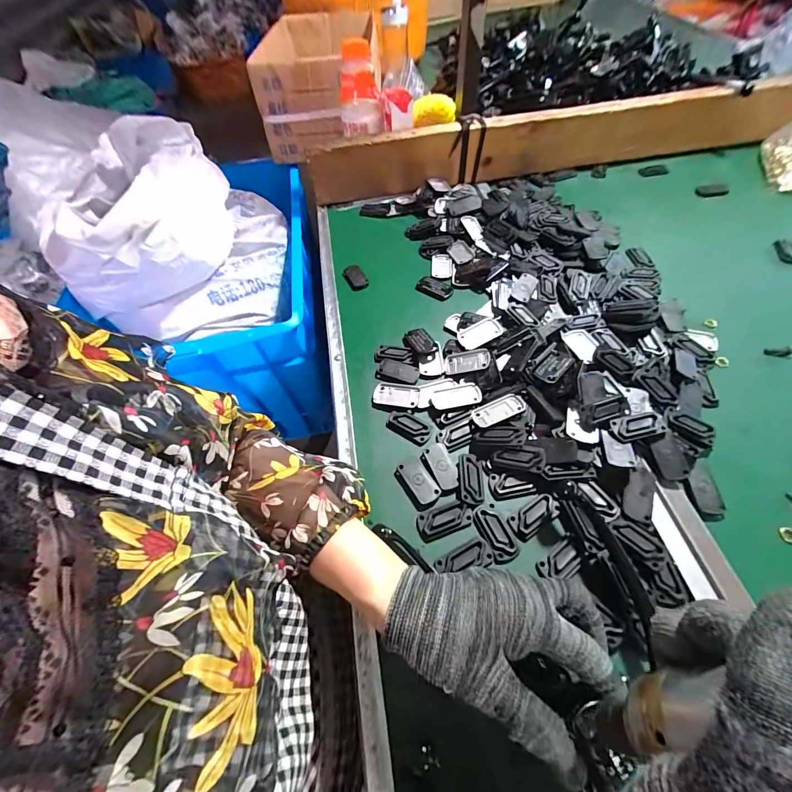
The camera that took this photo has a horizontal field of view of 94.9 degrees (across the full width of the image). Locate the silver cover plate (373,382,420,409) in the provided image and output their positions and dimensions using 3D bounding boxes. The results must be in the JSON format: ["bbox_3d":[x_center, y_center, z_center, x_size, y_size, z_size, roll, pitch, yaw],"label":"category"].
[{"bbox_3d":[0.000,-0.001,0.401,0.051,0.004,0.028,13,59,13],"label":"silver cover plate"}]

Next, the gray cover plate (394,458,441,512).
[{"bbox_3d":[0.021,0.082,0.345,0.030,0.004,0.047,-28,59,-13],"label":"gray cover plate"}]

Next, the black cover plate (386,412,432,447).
[{"bbox_3d":[0.014,0.033,0.382,0.048,0.005,0.025,29,64,21],"label":"black cover plate"}]

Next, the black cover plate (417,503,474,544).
[{"bbox_3d":[0.043,0.110,0.325,0.049,0.004,0.024,-19,58,-7],"label":"black cover plate"}]

